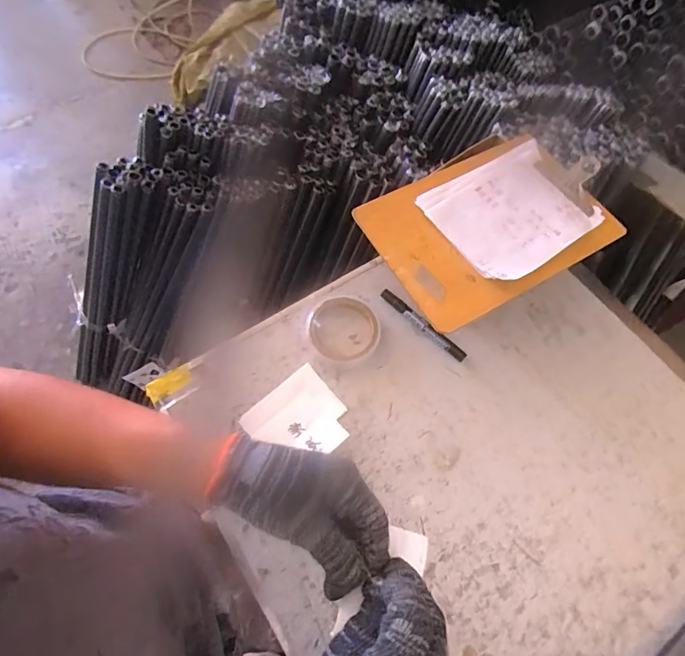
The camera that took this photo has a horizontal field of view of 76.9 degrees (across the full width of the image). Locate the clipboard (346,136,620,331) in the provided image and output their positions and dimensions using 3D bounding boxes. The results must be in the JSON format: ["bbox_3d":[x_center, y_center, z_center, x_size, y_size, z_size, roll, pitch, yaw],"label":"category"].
[{"bbox_3d":[0.178,-0.130,0.525,0.275,0.033,0.191,-27,63,-16],"label":"clipboard"}]

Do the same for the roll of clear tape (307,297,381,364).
[{"bbox_3d":[0.002,0.001,0.569,0.091,0.020,0.088,1,59,-1],"label":"roll of clear tape"}]

